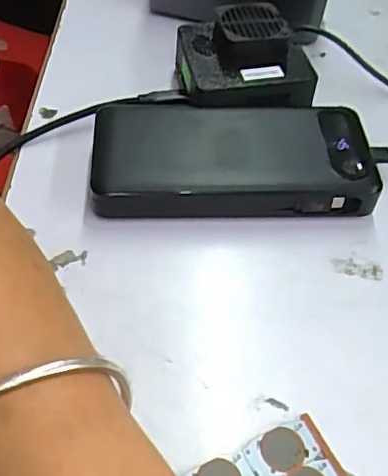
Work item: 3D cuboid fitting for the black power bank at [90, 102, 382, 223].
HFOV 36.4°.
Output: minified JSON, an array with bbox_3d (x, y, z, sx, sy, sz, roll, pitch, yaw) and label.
[{"bbox_3d":[0.023,-0.046,0.343,0.157,0.028,0.077,1,50,-3],"label":"black power bank"}]

